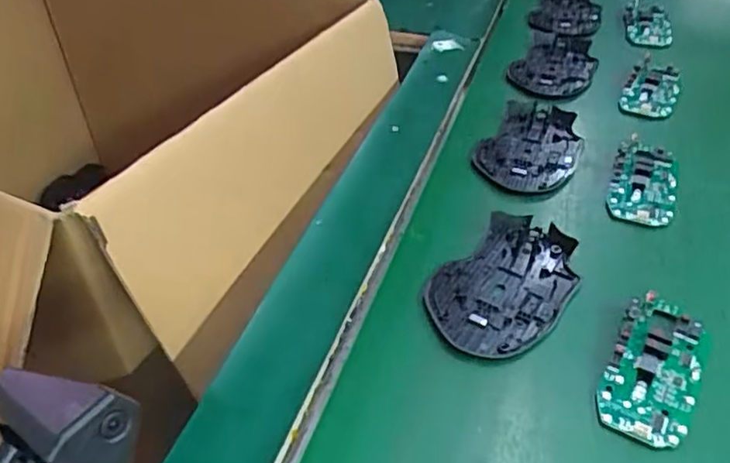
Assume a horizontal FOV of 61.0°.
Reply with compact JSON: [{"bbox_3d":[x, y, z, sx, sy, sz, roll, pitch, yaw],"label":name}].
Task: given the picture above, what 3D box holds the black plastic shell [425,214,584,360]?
[{"bbox_3d":[0.084,0.030,0.378,0.072,0.009,0.111,26,49,28],"label":"black plastic shell"}]

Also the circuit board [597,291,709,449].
[{"bbox_3d":[0.155,0.072,0.330,0.044,0.012,0.089,21,47,24],"label":"circuit board"}]

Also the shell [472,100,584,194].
[{"bbox_3d":[0.134,-0.070,0.502,0.073,0.008,0.114,18,46,21],"label":"shell"}]

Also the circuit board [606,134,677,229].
[{"bbox_3d":[0.208,-0.038,0.461,0.046,0.017,0.085,14,44,17],"label":"circuit board"}]

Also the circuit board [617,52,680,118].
[{"bbox_3d":[0.262,-0.132,0.565,0.044,0.015,0.081,17,45,20],"label":"circuit board"}]

